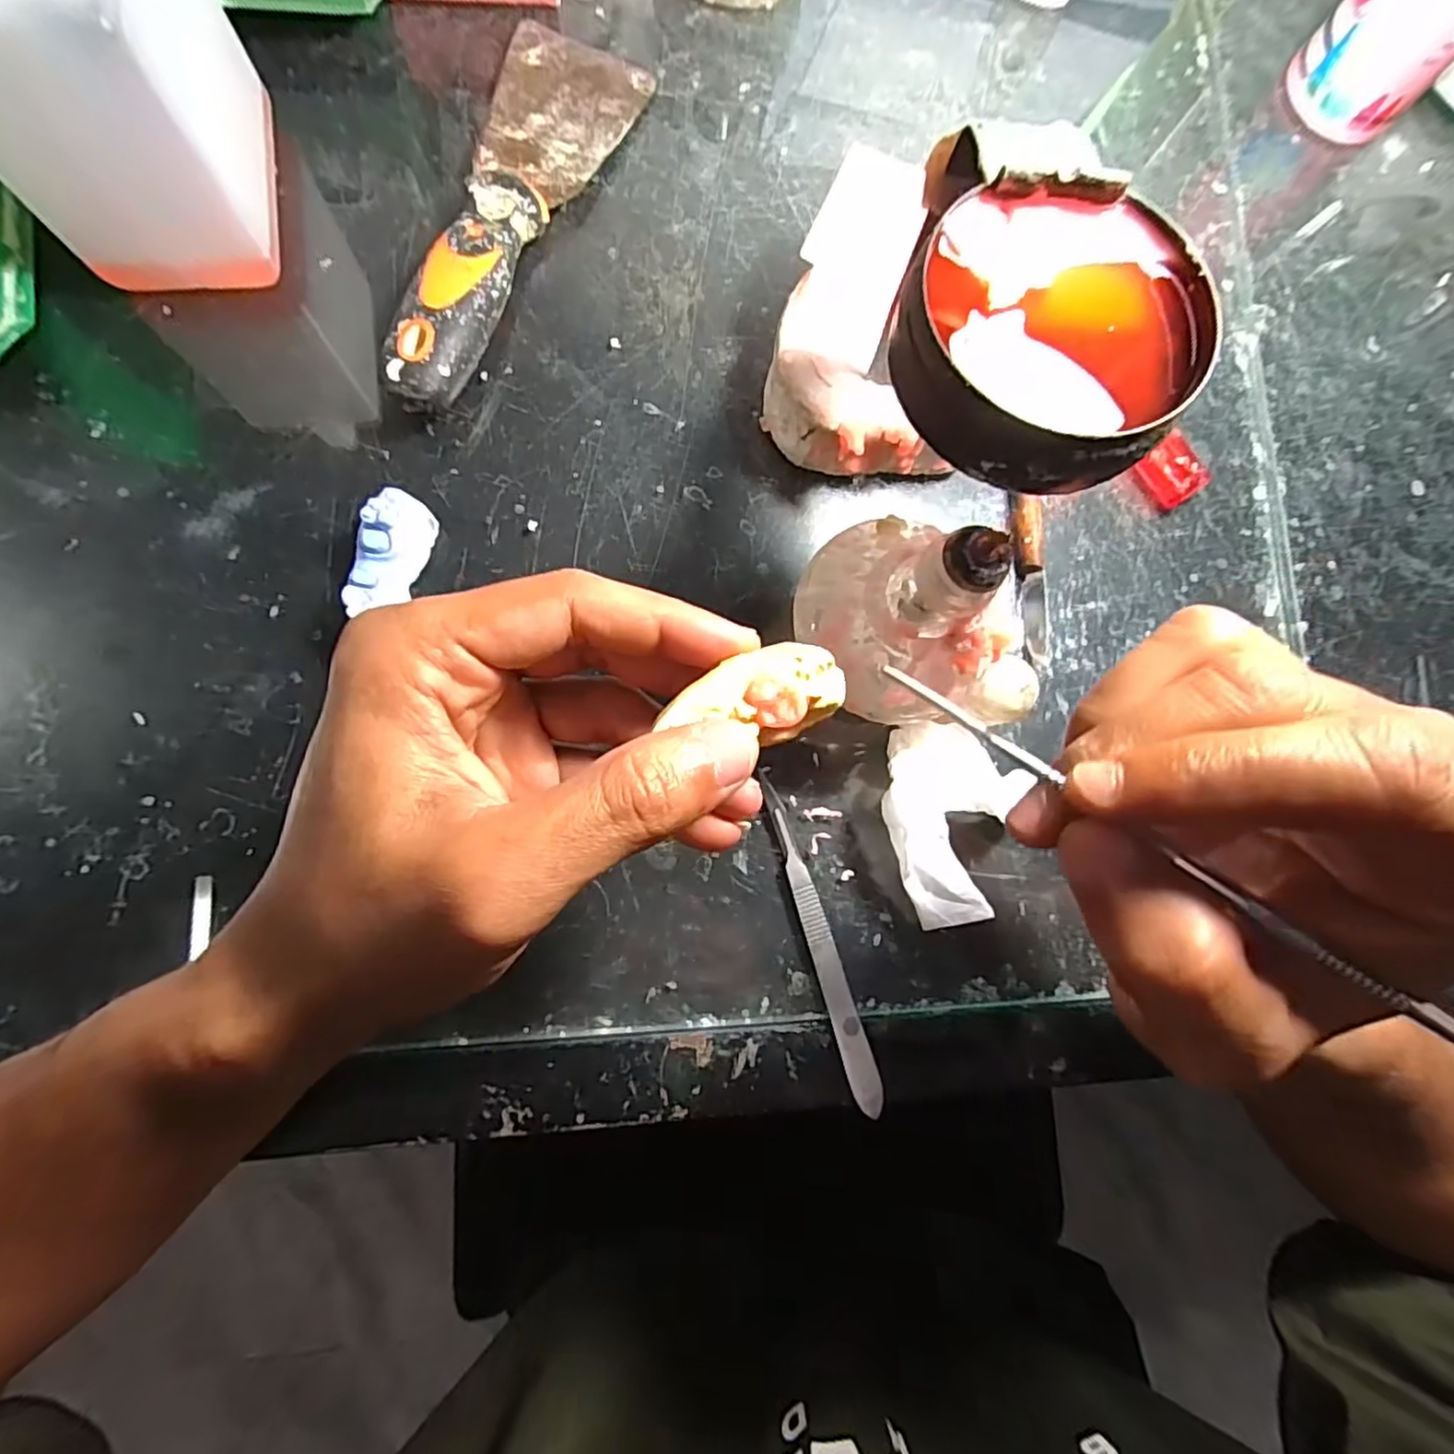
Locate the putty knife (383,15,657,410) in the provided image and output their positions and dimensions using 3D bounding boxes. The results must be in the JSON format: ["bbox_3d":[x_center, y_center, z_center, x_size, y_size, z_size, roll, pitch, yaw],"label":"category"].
[{"bbox_3d":[-0.089,-0.222,0.273,0.059,0.029,0.199,15,81,-5],"label":"putty knife"}]

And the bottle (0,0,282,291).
[{"bbox_3d":[-0.212,-0.227,0.210,0.065,0.125,0.087,-5,83,-7],"label":"bottle"}]

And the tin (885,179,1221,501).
[{"bbox_3d":[0.079,-0.097,0.158,0.070,0.023,0.072,1,83,-7],"label":"tin"}]

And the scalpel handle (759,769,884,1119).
[{"bbox_3d":[0.038,0.086,0.260,0.013,0.005,0.137,-16,85,-9],"label":"scalpel handle"}]

